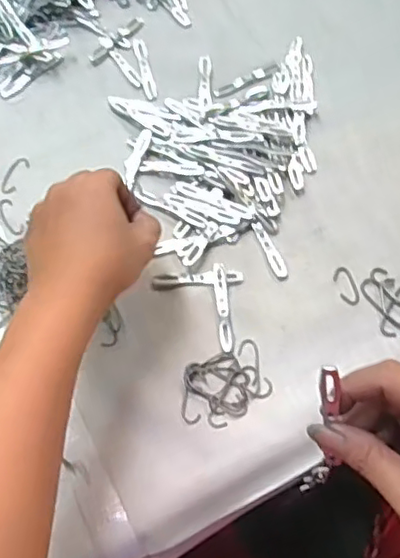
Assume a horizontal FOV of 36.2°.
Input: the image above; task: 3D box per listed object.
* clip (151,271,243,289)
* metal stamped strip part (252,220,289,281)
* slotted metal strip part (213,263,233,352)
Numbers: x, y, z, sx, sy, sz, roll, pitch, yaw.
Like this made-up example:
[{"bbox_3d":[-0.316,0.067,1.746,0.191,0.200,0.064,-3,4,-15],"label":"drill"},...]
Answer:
[{"bbox_3d":[-0.002,0.000,0.475,0.070,0.004,0.011,-5,65,0],"label":"clip"},{"bbox_3d":[0.056,-0.023,0.487,0.011,0.005,0.051,-21,66,-7],"label":"metal stamped strip part"},{"bbox_3d":[0.018,0.020,0.467,0.010,0.004,0.070,-5,65,0],"label":"slotted metal strip part"}]

